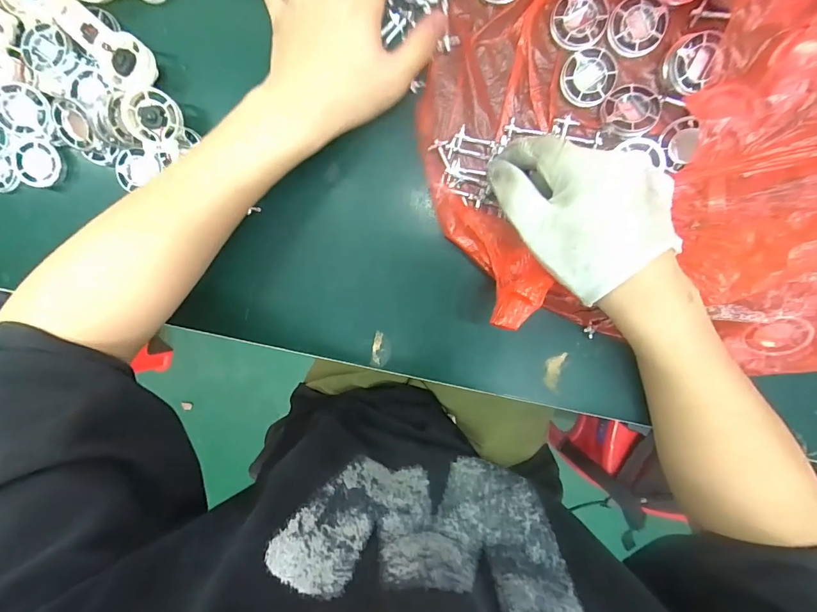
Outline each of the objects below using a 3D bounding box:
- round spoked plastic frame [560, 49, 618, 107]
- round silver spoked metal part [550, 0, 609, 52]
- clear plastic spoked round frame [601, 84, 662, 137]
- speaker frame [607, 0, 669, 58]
[{"bbox_3d":[0.131,-0.166,0.287,0.037,0.004,0.037,1,98,5],"label":"round spoked plastic frame"},{"bbox_3d":[0.122,-0.205,0.283,0.038,0.007,0.038,1,98,5],"label":"round silver spoked metal part"},{"bbox_3d":[0.159,-0.141,0.281,0.036,0.012,0.035,1,98,5],"label":"clear plastic spoked round frame"},{"bbox_3d":[0.162,-0.199,0.280,0.040,0.007,0.037,-20,96,7],"label":"speaker frame"}]

